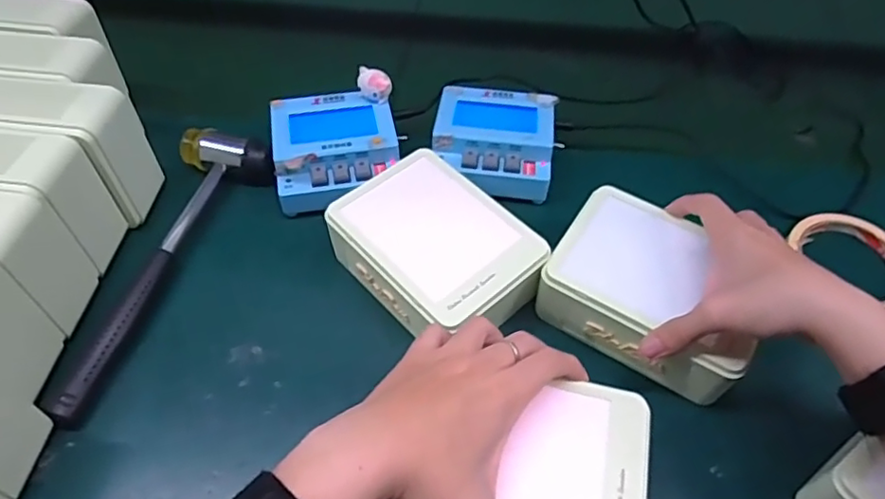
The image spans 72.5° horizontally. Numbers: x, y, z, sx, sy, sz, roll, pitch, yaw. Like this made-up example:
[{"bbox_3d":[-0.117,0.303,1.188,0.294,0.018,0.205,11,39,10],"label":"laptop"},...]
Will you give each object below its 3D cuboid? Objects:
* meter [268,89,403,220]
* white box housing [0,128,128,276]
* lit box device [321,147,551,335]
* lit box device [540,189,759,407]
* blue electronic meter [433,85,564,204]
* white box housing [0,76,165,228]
[{"bbox_3d":[-0.089,-0.082,0.514,0.103,0.049,0.100,-10,53,-9],"label":"meter"},{"bbox_3d":[-0.320,-0.039,0.437,0.136,0.099,0.057,5,52,3],"label":"white box housing"},{"bbox_3d":[-0.006,0.003,0.444,0.112,0.051,0.145,-37,61,-26],"label":"lit box device"},{"bbox_3d":[0.148,0.027,0.425,0.136,0.056,0.101,28,57,20],"label":"lit box device"},{"bbox_3d":[0.046,-0.089,0.529,0.105,0.051,0.108,3,52,1],"label":"blue electronic meter"},{"bbox_3d":[-0.304,-0.077,0.466,0.138,0.096,0.063,5,52,3],"label":"white box housing"}]

